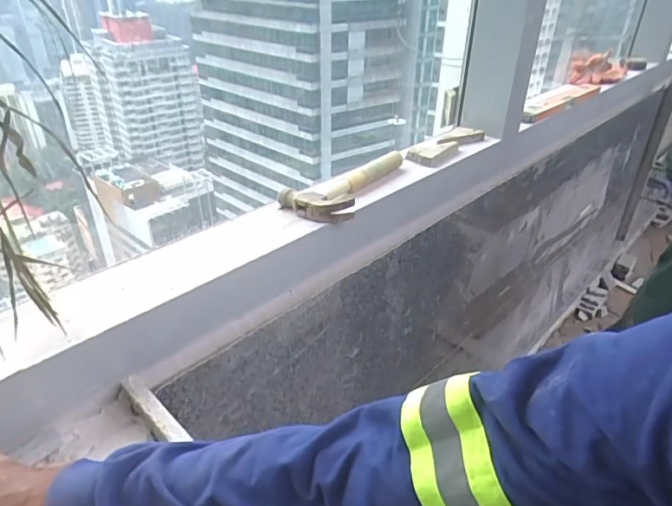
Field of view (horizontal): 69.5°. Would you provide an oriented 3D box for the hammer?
[{"bbox_3d":[0.031,-0.131,0.852,0.112,0.035,0.295,21,37,28],"label":"hammer"}]

